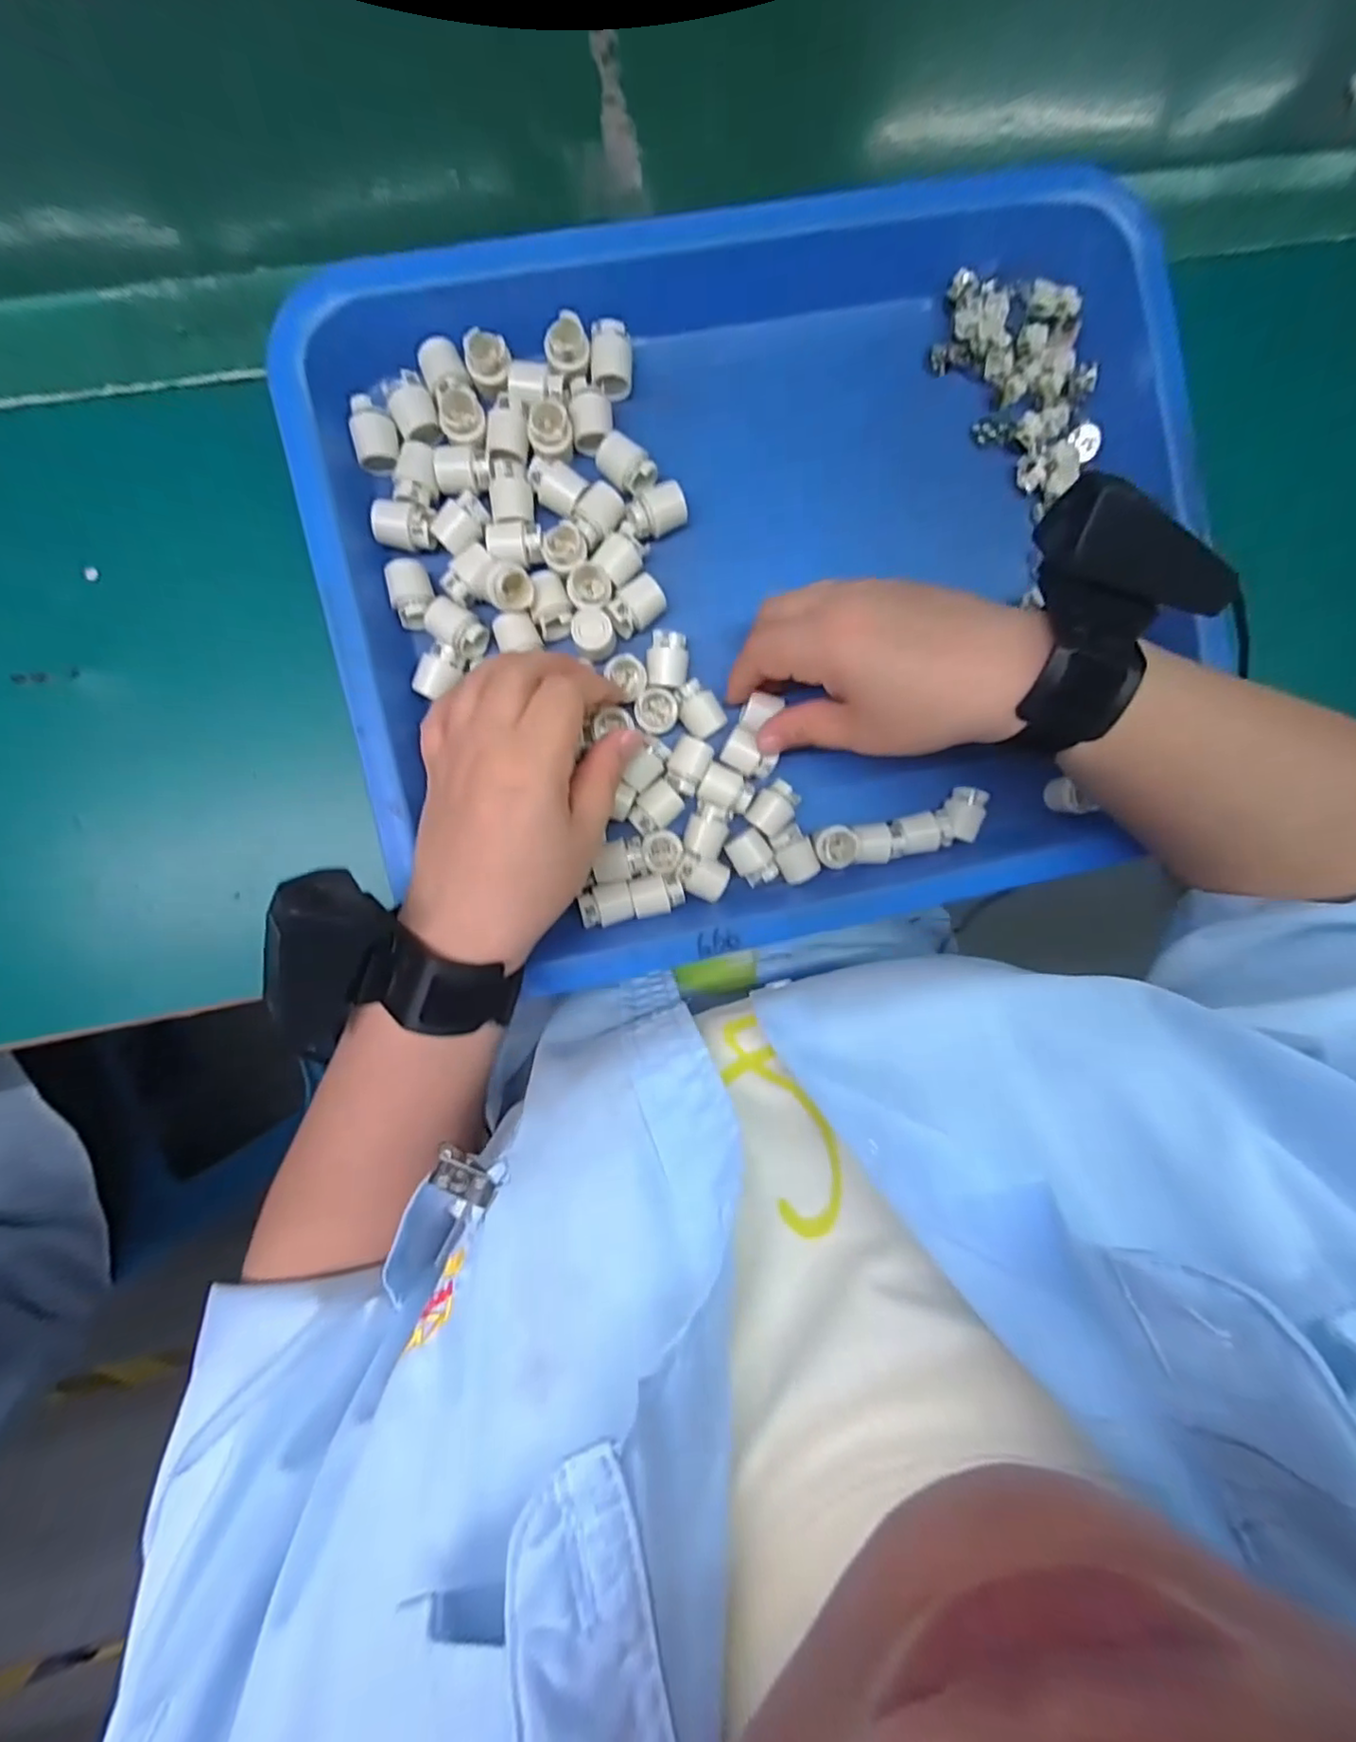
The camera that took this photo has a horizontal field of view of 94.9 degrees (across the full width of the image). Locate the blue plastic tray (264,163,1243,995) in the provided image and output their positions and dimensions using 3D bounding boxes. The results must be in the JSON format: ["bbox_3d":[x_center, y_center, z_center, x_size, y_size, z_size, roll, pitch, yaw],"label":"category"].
[{"bbox_3d":[0.048,-0.158,0.325,0.420,0.060,0.383,-13,92,-4],"label":"blue plastic tray"}]

